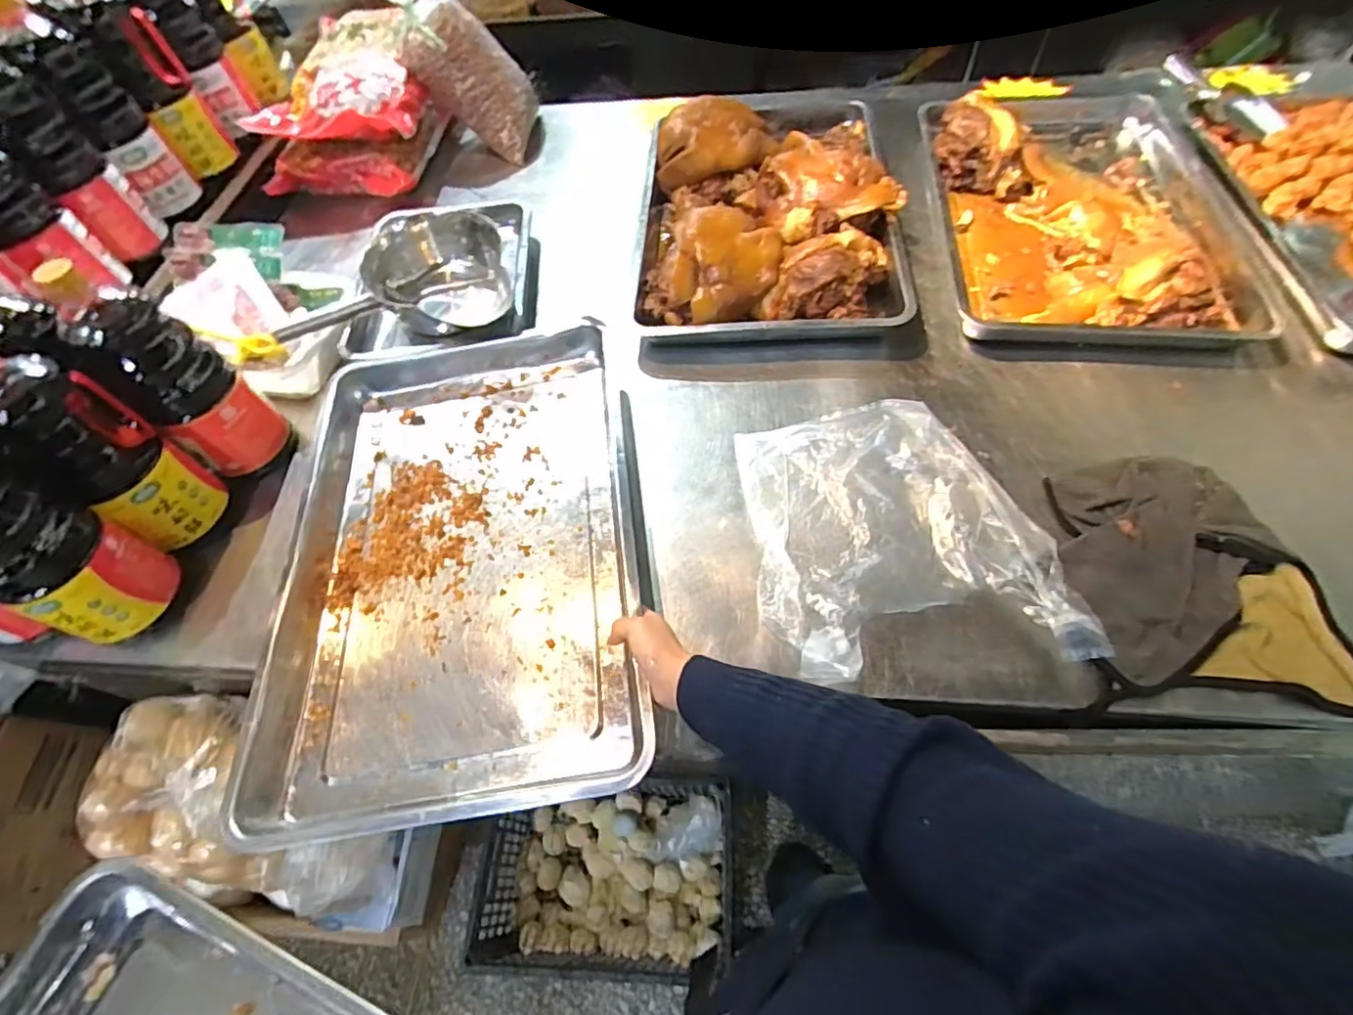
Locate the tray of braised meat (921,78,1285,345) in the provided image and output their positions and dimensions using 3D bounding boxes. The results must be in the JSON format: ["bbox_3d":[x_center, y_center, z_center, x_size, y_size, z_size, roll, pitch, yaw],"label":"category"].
[{"bbox_3d":[0.619,-0.535,0.944,0.409,0.084,0.729,3,59,6],"label":"tray of braised meat"}]

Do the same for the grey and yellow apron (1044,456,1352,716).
[{"bbox_3d":[0.540,0.065,0.620,0.248,0.019,0.267,-2,59,3],"label":"grey and yellow apron"}]

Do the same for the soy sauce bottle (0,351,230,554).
[{"bbox_3d":[-0.628,-0.062,0.637,0.110,0.264,0.109,26,64,18],"label":"soy sauce bottle"}]

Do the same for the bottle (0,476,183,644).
[{"bbox_3d":[-0.633,0.038,0.575,0.098,0.262,0.112,17,62,14],"label":"bottle"}]

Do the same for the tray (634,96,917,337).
[{"bbox_3d":[0.145,-0.520,0.955,0.392,0.106,0.623,1,59,5],"label":"tray"}]

